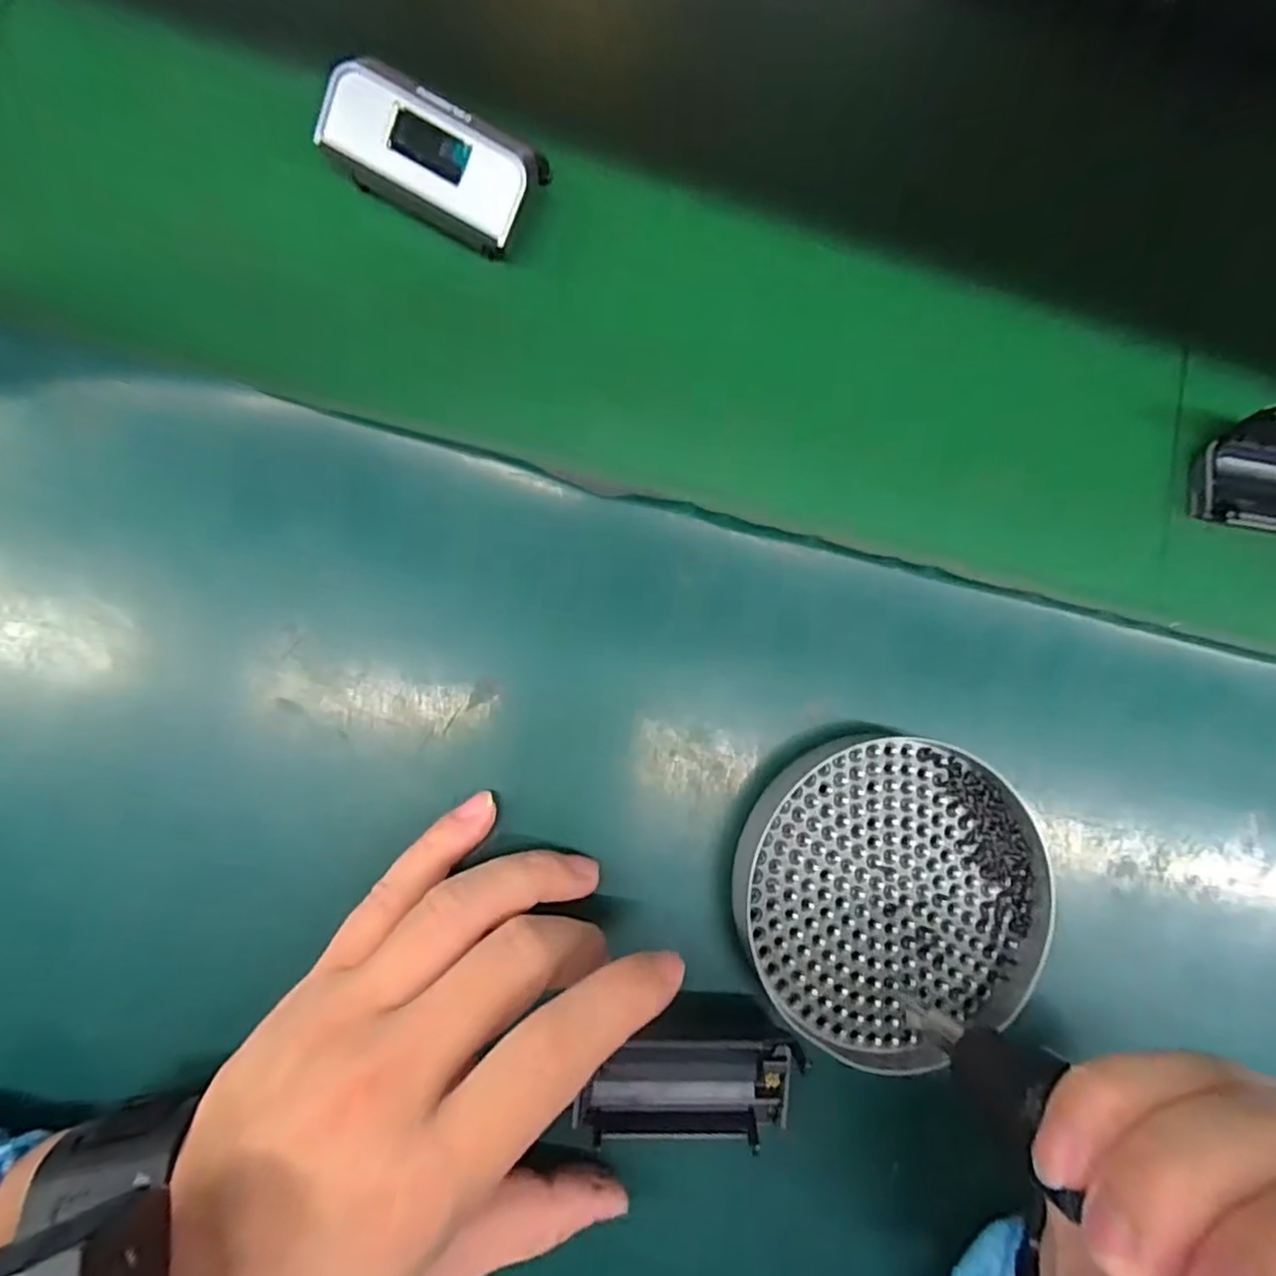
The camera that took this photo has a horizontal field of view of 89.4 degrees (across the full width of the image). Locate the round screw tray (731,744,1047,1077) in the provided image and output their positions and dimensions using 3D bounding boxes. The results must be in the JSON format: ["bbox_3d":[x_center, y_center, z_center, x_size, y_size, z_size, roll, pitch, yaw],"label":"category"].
[{"bbox_3d":[0.093,0.094,0.242,0.110,0.025,0.117,0,93,-4],"label":"round screw tray"}]

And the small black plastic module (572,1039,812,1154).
[{"bbox_3d":[0.019,0.162,0.228,0.078,0.016,0.031,-3,93,-6],"label":"small black plastic module"}]

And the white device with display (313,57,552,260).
[{"bbox_3d":[-0.075,-0.176,0.241,0.074,0.031,0.042,23,91,-5],"label":"white device with display"}]

